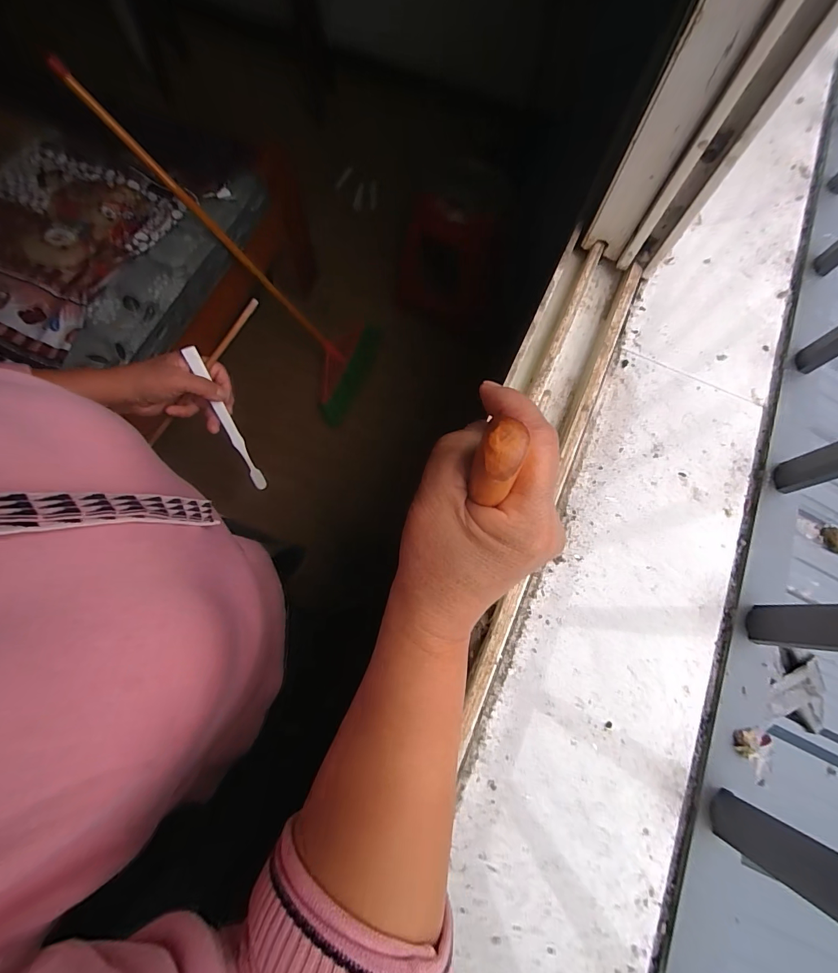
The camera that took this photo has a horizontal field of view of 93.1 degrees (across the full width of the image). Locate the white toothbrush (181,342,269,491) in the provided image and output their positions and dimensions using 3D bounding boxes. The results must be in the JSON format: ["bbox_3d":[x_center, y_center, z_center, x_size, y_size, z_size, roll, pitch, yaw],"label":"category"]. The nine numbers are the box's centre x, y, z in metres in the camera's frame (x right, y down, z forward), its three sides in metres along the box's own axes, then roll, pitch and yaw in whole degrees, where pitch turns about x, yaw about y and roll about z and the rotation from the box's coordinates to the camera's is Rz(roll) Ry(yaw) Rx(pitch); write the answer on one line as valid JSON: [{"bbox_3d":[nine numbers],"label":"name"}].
[{"bbox_3d":[-0.230,-0.076,0.480,0.015,0.183,0.014,-21,32,-8],"label":"white toothbrush"}]

